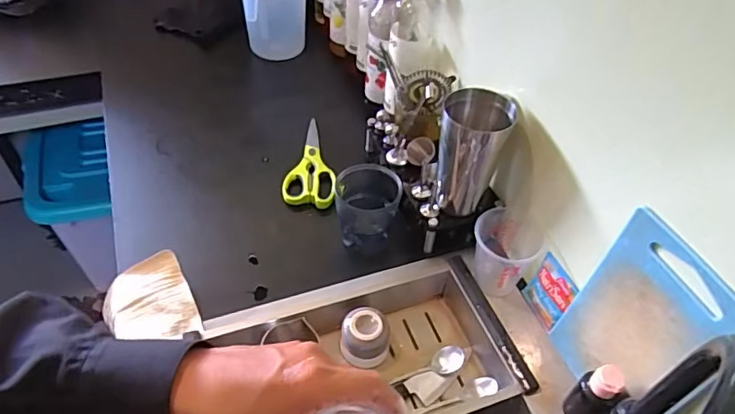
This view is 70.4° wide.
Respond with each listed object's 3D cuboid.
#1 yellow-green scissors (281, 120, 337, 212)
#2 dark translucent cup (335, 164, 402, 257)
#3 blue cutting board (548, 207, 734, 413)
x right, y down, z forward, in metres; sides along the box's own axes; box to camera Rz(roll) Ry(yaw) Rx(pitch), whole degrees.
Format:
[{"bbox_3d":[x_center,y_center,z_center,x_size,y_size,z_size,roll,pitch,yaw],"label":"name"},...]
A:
[{"bbox_3d":[-0.083,-0.079,0.856,0.079,0.014,0.199,5,47,3],"label":"yellow-green scissors"},{"bbox_3d":[-0.001,0.009,0.722,0.082,0.107,0.087,1,47,-1],"label":"dark translucent cup"},{"bbox_3d":[0.271,0.134,0.530,0.015,0.247,0.143,-14,51,-21],"label":"blue cutting board"}]

